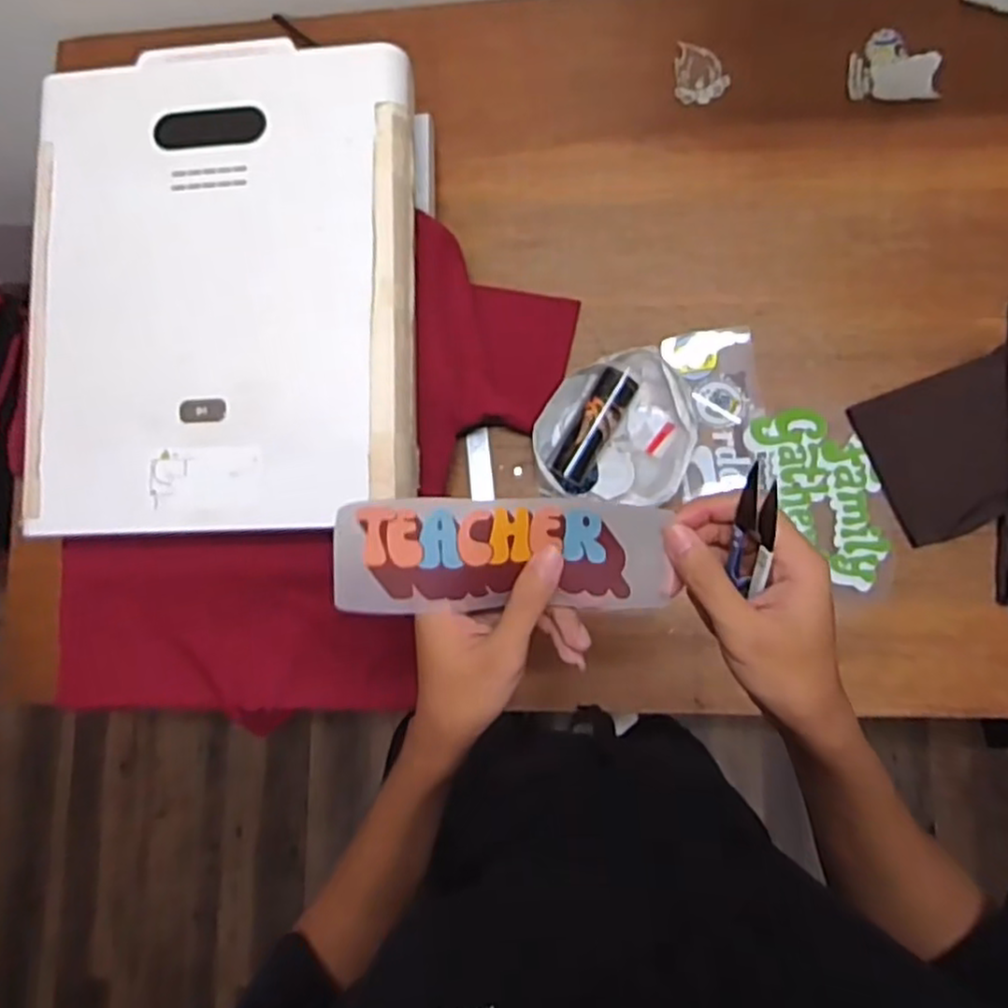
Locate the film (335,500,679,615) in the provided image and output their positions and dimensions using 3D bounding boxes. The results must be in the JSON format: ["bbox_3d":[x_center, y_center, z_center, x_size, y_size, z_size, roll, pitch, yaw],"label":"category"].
[{"bbox_3d":[-0.003,0.027,0.375,0.167,0.012,0.058,-1,98,-3],"label":"film"}]

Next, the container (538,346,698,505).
[{"bbox_3d":[0.128,-0.088,0.825,0.173,0.059,0.166,-1,83,7],"label":"container"}]

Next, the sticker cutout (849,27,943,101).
[{"bbox_3d":[0.468,-0.527,0.866,0.098,0.006,0.086,4,87,12],"label":"sticker cutout"}]

